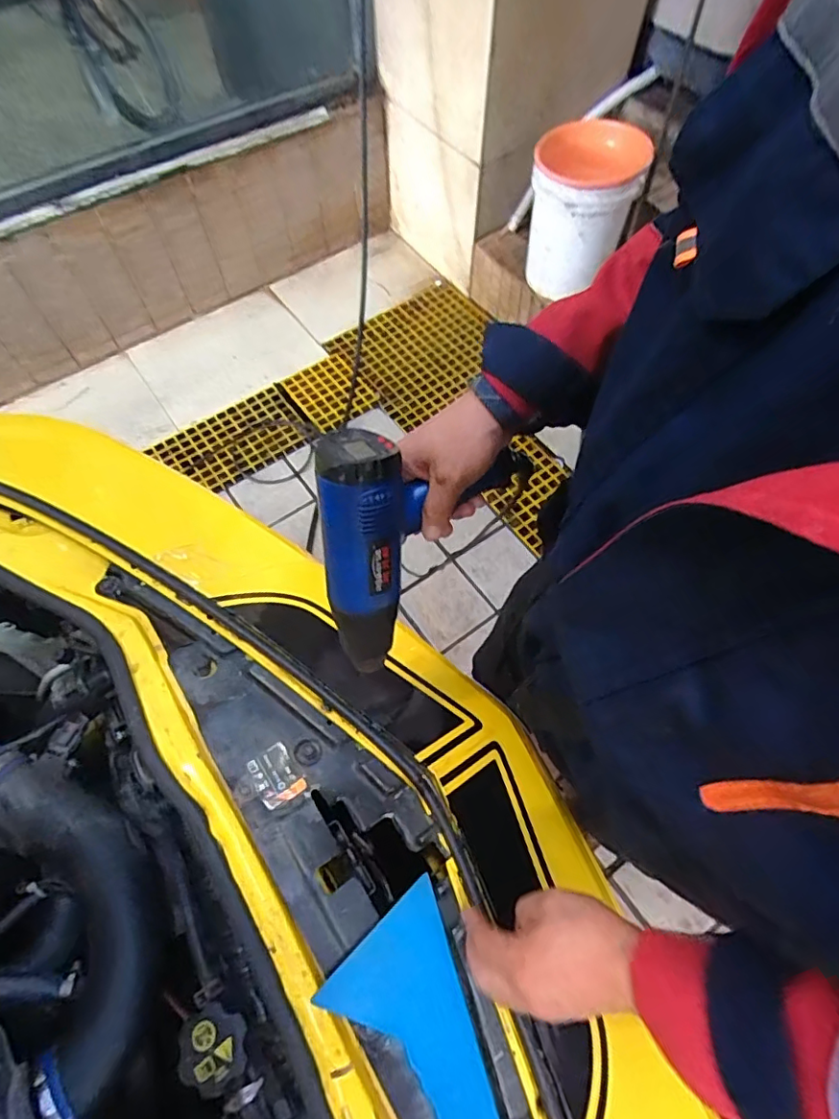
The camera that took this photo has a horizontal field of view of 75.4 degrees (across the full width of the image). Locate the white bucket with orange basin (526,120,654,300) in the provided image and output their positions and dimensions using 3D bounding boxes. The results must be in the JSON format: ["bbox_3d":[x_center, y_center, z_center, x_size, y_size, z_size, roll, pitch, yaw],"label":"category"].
[{"bbox_3d":[0.452,-0.987,1.561,0.285,0.332,0.291,0,63,0],"label":"white bucket with orange basin"}]

